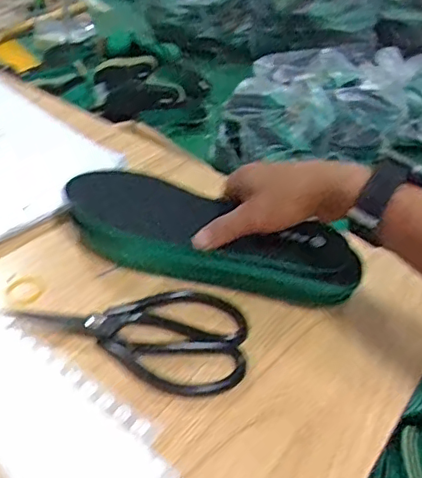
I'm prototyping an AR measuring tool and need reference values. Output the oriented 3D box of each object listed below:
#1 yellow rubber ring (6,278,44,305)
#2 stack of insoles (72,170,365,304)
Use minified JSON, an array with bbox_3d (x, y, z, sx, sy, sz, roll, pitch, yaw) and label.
[{"bbox_3d":[-0.153,0.043,0.475,0.030,0.004,0.030,3,40,-3],"label":"yellow rubber ring"},{"bbox_3d":[-0.002,0.000,0.509,0.255,0.053,0.075,17,41,13],"label":"stack of insoles"}]

